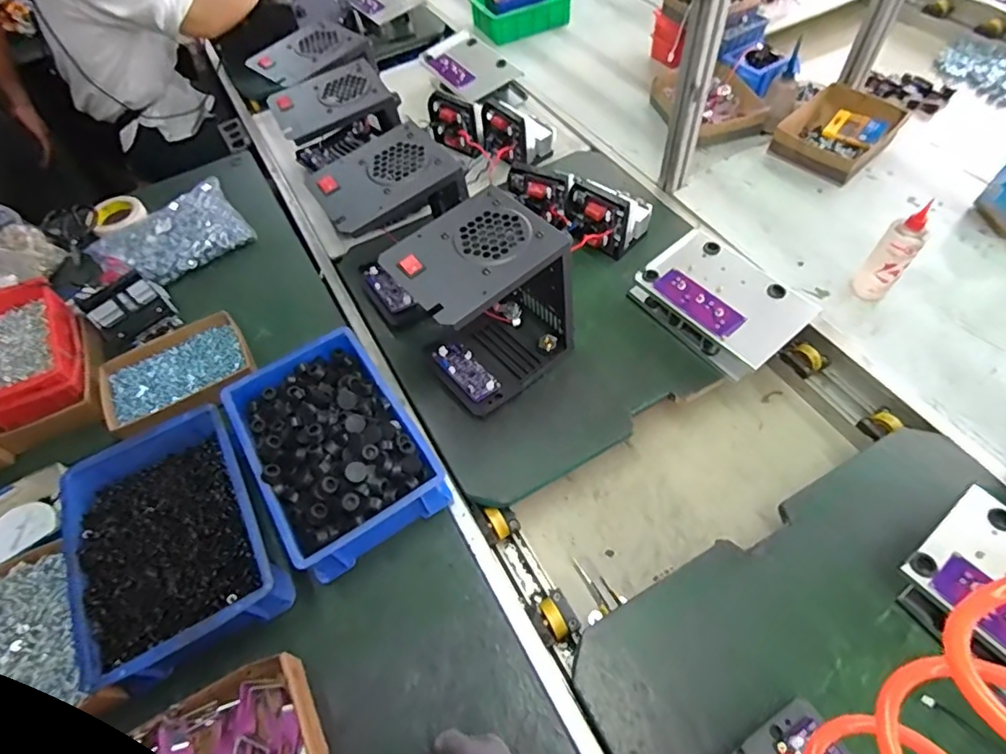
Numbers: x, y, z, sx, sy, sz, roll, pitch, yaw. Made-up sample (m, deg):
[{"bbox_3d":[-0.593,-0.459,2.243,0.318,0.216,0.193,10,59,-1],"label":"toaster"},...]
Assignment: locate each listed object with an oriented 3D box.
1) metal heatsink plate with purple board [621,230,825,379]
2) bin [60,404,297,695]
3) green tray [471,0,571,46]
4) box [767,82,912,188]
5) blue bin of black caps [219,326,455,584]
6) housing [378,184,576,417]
[{"bbox_3d":[0.331,-0.114,0.830,0.156,0.073,0.236,-36,60,-18],"label":"metal heatsink plate with purple board"},{"bbox_3d":[-0.424,0.193,0.677,0.221,0.086,0.312,-30,59,-15],"label":"bin"},{"bbox_3d":[0.041,-0.977,1.428,0.228,0.082,0.162,-22,57,-9],"label":"green tray"},{"bbox_3d":[0.653,-0.480,1.064,0.236,0.053,0.179,-38,61,-19],"label":"box"},{"bbox_3d":[-0.231,0.090,0.731,0.194,0.101,0.298,-31,59,-15],"label":"blue bin of black caps"},{"bbox_3d":[-0.018,-0.092,0.737,0.203,0.238,0.144,-36,60,-18],"label":"housing"}]

